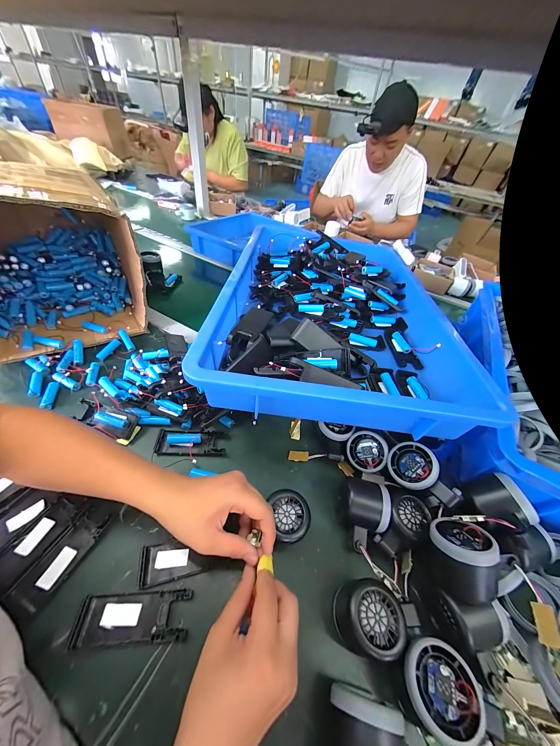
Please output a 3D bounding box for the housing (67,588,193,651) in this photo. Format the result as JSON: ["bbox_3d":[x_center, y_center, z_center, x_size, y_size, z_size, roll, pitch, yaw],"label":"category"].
[{"bbox_3d":[-0.145,0.244,0.242,0.101,0.011,0.037,4,47,-6],"label":"housing"}]

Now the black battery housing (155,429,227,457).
[{"bbox_3d":[-0.136,0.109,0.374,0.101,0.019,0.038,4,47,-6],"label":"black battery housing"}]

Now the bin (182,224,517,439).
[{"bbox_3d":[0.104,-0.140,0.456,0.369,0.090,0.534,10,47,0],"label":"bin"}]

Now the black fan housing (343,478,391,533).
[{"bbox_3d":[0.109,0.174,0.320,0.057,0.045,0.057,13,46,3],"label":"black fan housing"}]

